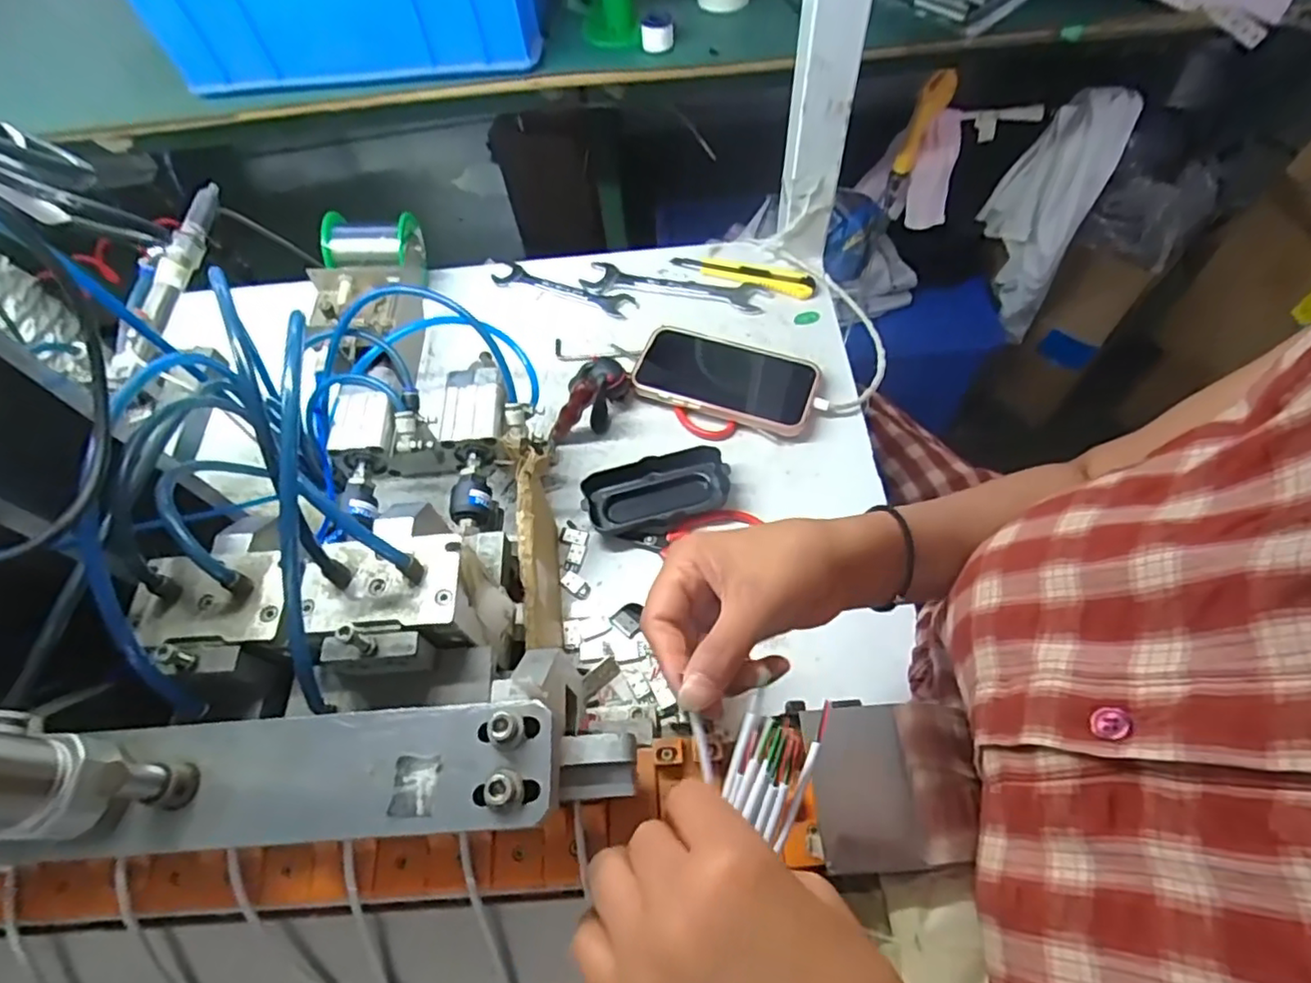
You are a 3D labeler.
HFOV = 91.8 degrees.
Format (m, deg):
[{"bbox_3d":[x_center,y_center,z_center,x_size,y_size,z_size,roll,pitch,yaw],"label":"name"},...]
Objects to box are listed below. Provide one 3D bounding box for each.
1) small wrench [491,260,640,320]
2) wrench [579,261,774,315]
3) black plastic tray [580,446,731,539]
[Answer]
[{"bbox_3d":[-0.090,-0.199,0.626,0.150,0.004,0.033,22,64,15],"label":"small wrench"},{"bbox_3d":[0.019,-0.196,0.611,0.176,0.004,0.035,12,62,10],"label":"wrench"},{"bbox_3d":[0.001,0.002,0.489,0.108,0.026,0.051,-14,60,-4],"label":"black plastic tray"}]

